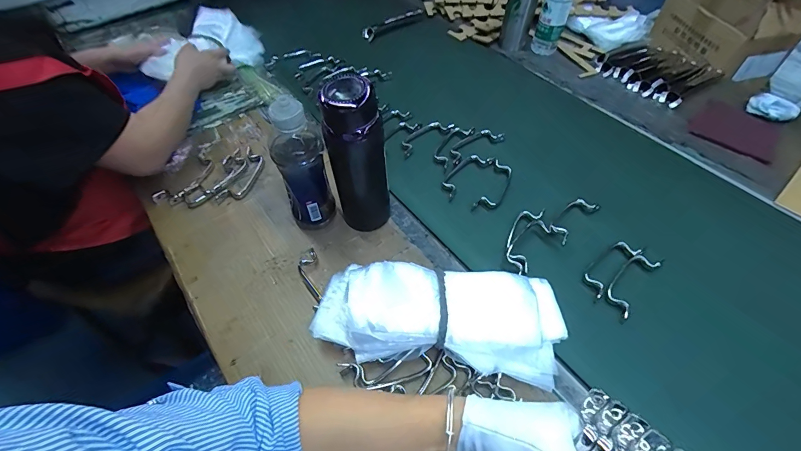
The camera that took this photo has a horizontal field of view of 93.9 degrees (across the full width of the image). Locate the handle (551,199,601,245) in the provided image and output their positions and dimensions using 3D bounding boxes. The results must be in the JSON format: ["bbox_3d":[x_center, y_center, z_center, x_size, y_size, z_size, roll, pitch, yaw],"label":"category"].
[{"bbox_3d":[0.276,-0.015,0.602,0.108,0.023,0.041,-35,61,-25],"label":"handle"}]

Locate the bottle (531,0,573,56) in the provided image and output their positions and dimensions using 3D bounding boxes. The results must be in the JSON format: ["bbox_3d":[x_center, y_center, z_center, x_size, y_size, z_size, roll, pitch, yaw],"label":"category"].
[{"bbox_3d":[0.367,-0.518,0.873,0.062,0.212,0.055,17,54,11],"label":"bottle"}]

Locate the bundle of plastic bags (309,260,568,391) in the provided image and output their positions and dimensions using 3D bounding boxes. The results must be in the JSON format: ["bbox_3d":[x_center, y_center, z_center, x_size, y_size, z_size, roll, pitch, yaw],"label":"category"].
[{"bbox_3d":[0.051,0.114,0.480,0.312,0.078,0.127,6,53,3],"label":"bundle of plastic bags"}]

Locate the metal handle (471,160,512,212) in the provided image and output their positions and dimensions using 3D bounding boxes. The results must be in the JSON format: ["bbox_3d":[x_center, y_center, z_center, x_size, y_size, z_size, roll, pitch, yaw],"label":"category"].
[{"bbox_3d":[0.165,-0.066,0.650,0.039,0.021,0.119,24,56,16],"label":"metal handle"}]

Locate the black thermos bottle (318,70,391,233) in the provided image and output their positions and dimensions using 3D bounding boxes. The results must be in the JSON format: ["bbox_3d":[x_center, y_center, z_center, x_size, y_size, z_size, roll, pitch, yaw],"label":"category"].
[{"bbox_3d":[-0.057,-0.086,0.522,0.073,0.233,0.063,38,61,24],"label":"black thermos bottle"}]

